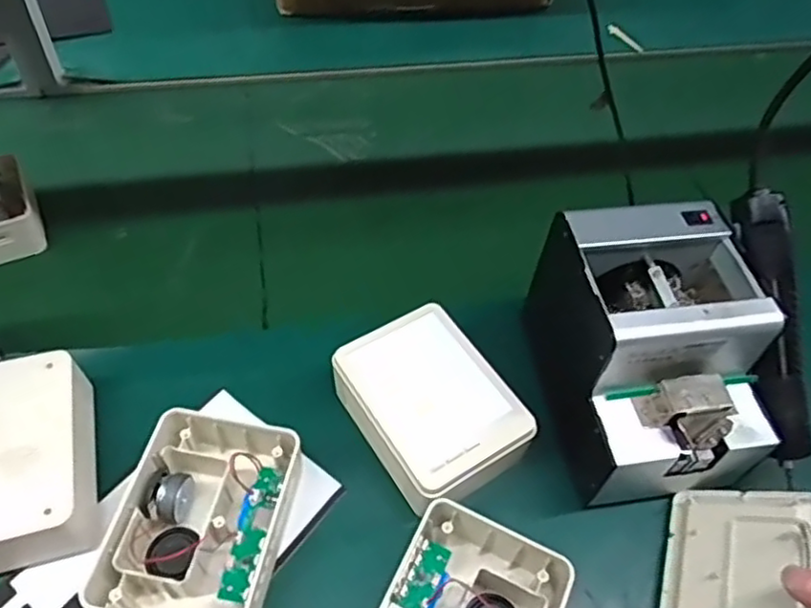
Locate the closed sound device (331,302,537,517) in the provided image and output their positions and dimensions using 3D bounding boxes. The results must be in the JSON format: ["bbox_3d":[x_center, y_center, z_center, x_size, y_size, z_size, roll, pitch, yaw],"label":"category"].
[{"bbox_3d":[0.020,0.082,0.514,0.105,0.052,0.149,-25,57,-22],"label":"closed sound device"}]

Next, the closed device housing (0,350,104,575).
[{"bbox_3d":[-0.282,0.120,0.468,0.109,0.060,0.153,-12,53,-13],"label":"closed device housing"}]

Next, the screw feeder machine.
[{"bbox_3d":[0.187,0.034,0.498,0.132,0.134,0.175,-6,52,-9],"label":"screw feeder machine"}]

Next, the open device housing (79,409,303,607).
[{"bbox_3d":[-0.140,0.153,0.463,0.110,0.051,0.141,8,51,2],"label":"open device housing"}]

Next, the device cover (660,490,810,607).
[{"bbox_3d":[0.219,0.184,0.432,0.099,0.013,0.131,-13,38,41],"label":"device cover"}]

